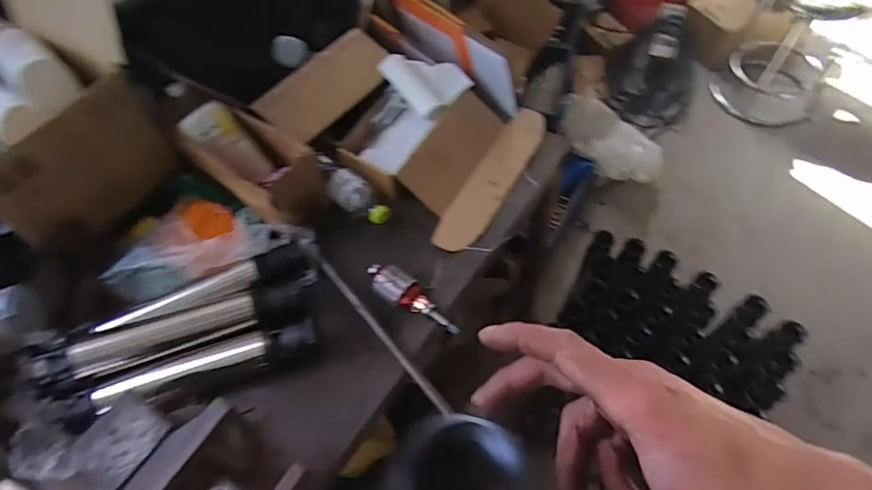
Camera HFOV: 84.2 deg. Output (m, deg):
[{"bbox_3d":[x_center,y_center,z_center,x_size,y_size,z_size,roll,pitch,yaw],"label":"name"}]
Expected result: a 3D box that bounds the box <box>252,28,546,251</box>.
[{"bbox_3d":[-0.045,-0.232,0.921,0.441,0.131,0.340,29,65,20],"label":"box"}]

